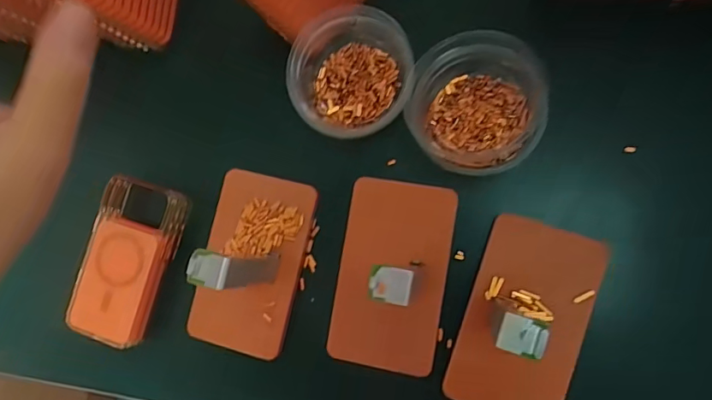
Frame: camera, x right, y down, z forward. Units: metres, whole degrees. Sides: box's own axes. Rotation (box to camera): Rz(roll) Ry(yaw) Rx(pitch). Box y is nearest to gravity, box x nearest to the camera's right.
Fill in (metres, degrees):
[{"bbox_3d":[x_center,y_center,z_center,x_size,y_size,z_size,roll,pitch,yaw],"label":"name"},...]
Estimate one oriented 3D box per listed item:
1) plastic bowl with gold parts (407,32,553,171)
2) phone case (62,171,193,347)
[{"bbox_3d":[0.106,-0.081,0.441,0.108,0.056,0.115,0,87,9],"label":"plastic bowl with gold parts"},{"bbox_3d":[-0.233,0.062,0.507,0.083,0.024,0.161,16,90,10],"label":"phone case"}]

